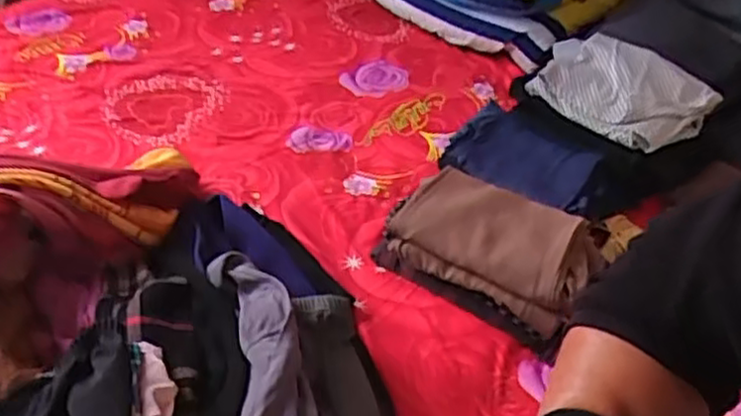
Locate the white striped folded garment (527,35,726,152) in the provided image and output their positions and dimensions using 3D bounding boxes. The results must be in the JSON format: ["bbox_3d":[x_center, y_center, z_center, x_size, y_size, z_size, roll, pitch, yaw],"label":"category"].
[{"bbox_3d":[0.432,-0.209,1.278,0.202,0.071,0.270,-32,52,-30],"label":"white striped folded garment"}]

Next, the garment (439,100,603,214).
[{"bbox_3d":[0.246,-0.078,1.227,0.250,0.042,0.176,34,52,30],"label":"garment"}]

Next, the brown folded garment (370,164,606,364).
[{"bbox_3d":[0.174,0.056,1.095,0.301,0.106,0.177,25,48,24],"label":"brown folded garment"}]

